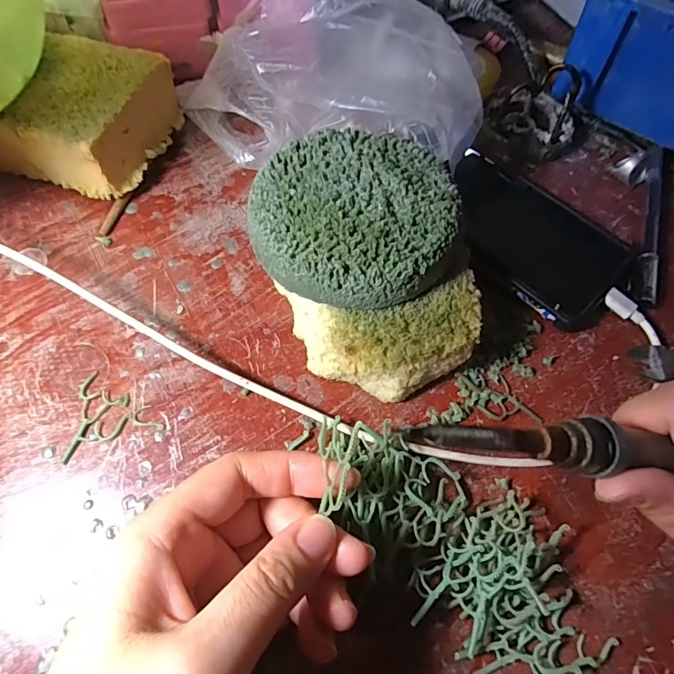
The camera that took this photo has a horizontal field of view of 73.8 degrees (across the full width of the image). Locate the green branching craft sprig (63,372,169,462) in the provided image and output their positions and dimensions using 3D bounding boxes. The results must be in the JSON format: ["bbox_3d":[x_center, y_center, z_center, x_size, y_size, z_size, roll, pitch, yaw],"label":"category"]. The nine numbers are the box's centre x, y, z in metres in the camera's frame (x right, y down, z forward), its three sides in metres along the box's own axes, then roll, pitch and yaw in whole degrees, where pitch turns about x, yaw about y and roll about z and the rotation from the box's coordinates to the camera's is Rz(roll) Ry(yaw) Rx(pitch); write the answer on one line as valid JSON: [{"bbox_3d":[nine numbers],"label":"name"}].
[{"bbox_3d":[-0.114,0.035,0.228,0.047,0.004,0.040,-17,66,-10],"label":"green branching craft sprig"}]

